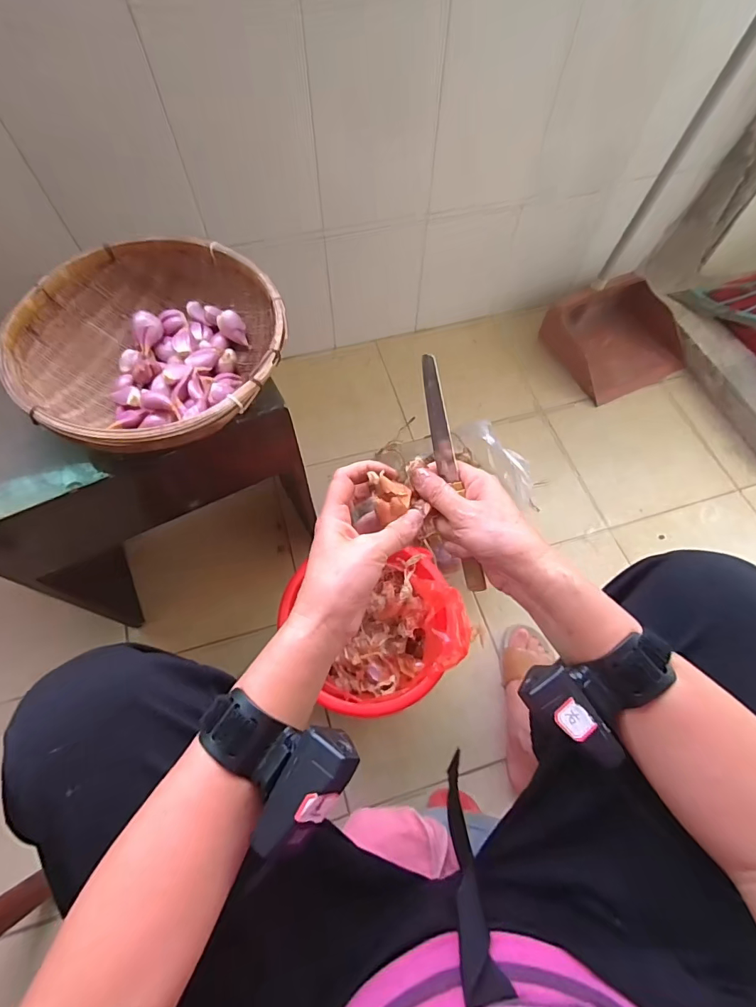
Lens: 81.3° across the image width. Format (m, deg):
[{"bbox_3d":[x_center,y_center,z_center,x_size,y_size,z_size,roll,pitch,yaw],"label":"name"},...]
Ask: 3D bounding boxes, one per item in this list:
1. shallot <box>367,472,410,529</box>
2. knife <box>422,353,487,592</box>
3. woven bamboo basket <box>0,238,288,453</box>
[{"bbox_3d":[0.012,-0.006,0.339,0.030,0.021,0.031,-16,65,-7],"label":"shallot"},{"bbox_3d":[0.059,-0.020,0.358,0.013,0.017,0.194,-15,99,-7],"label":"knife"},{"bbox_3d":[-0.216,-0.152,0.438,0.251,0.066,0.237,0,64,0],"label":"woven bamboo basket"}]

